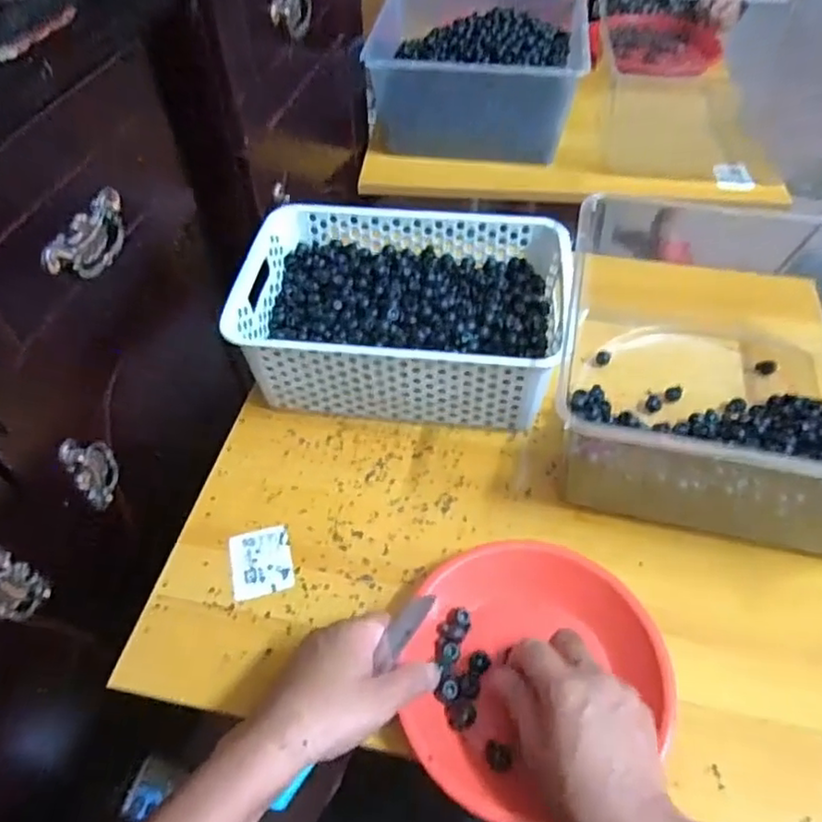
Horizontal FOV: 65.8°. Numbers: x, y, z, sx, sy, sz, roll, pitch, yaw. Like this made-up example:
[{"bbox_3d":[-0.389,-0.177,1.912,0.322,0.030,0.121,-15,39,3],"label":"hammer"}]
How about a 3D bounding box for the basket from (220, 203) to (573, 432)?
[{"bbox_3d":[-0.010,-0.100,0.643,0.299,0.095,0.210,6,51,5],"label":"basket"}]

